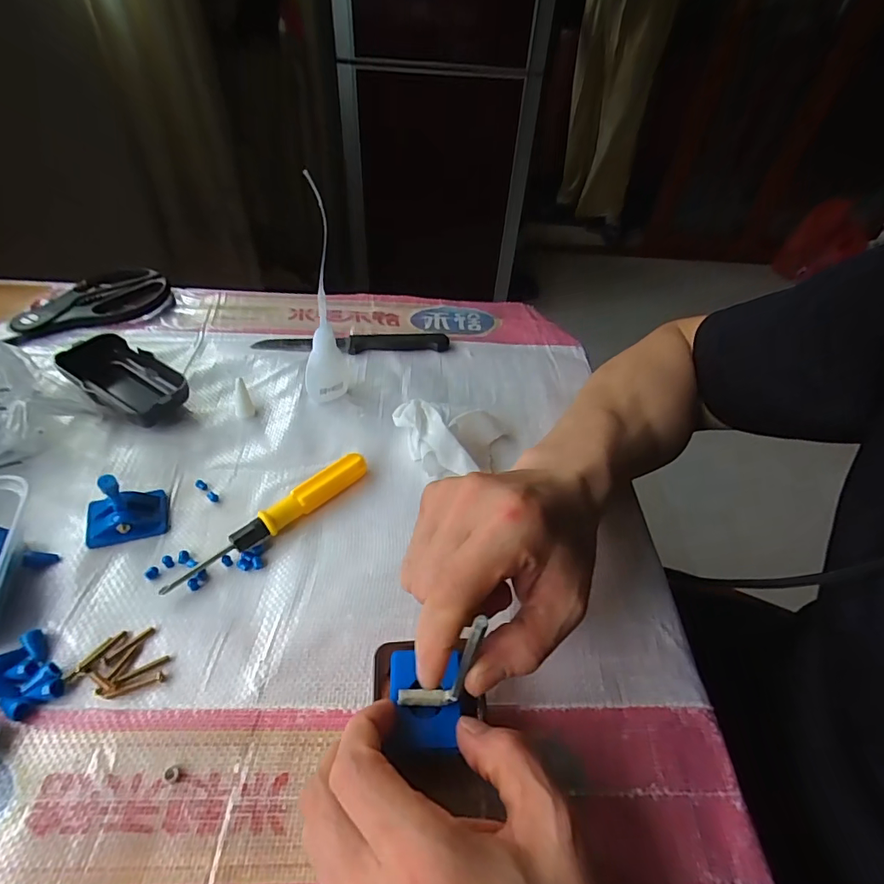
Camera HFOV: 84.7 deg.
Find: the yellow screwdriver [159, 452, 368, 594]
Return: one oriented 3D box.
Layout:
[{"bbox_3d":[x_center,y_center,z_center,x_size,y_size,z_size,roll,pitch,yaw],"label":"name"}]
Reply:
[{"bbox_3d":[-0.108,0.050,0.315,0.140,0.019,0.017,-34,57,-31],"label":"yellow screwdriver"}]

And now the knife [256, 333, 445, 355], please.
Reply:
[{"bbox_3d":[-0.083,-0.092,0.450,0.177,0.010,0.021,-1,47,-5],"label":"knife"}]

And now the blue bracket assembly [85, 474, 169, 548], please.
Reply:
[{"bbox_3d":[-0.204,0.040,0.308,0.044,0.031,0.036,-12,49,-15],"label":"blue bracket assembly"}]

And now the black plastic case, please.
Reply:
[{"bbox_3d":[-0.255,-0.051,0.387,0.102,0.028,0.050,27,50,20],"label":"black plastic case"}]

